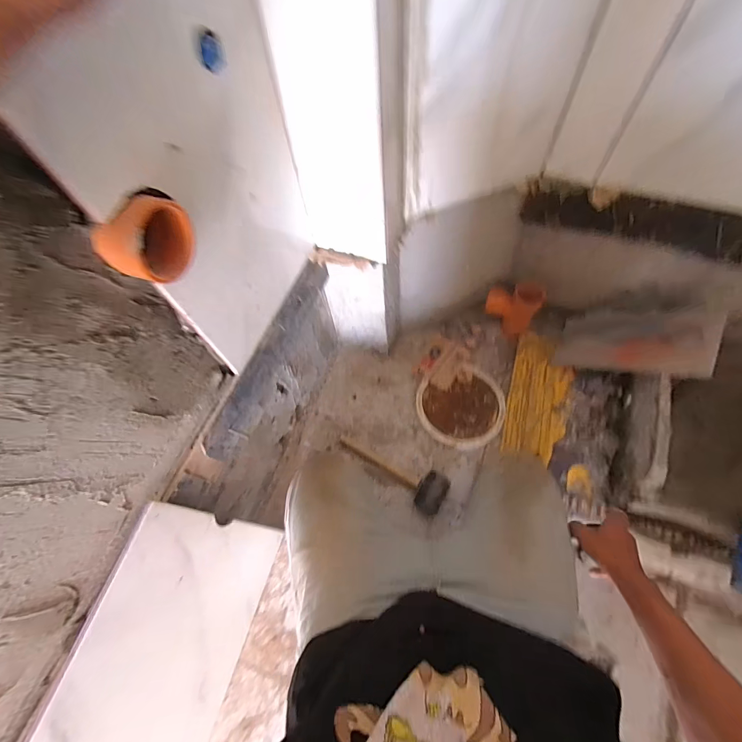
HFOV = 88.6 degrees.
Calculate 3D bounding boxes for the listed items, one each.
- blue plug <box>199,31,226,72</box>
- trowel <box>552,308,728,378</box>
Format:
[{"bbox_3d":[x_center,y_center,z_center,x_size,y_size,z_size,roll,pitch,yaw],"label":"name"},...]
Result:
[{"bbox_3d":[-0.132,-0.264,0.315,0.005,0.024,0.025,13,67,9],"label":"blue plug"},{"bbox_3d":[0.543,-0.061,0.806,0.061,0.302,0.132,7,88,-30],"label":"trowel"}]

